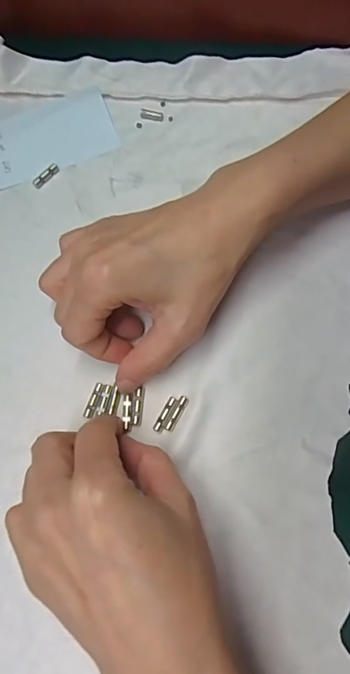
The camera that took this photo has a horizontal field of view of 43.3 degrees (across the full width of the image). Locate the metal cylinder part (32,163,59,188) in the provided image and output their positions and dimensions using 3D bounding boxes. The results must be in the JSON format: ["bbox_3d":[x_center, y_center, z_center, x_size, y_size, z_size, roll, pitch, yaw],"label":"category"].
[{"bbox_3d":[-0.086,-0.108,0.295,0.007,0.004,0.021,42,78,14],"label":"metal cylinder part"}]

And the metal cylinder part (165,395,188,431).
[{"bbox_3d":[0.001,0.041,0.238,0.004,0.004,0.021,28,75,11],"label":"metal cylinder part"}]

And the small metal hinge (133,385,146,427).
[{"bbox_3d":[-0.020,0.038,0.243,0.005,0.004,0.021,4,70,4],"label":"small metal hinge"}]

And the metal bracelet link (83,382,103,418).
[{"bbox_3d":[-0.045,0.035,0.245,0.005,0.004,0.020,19,74,8],"label":"metal bracelet link"}]

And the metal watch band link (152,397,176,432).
[{"bbox_3d":[-0.005,0.042,0.239,0.005,0.004,0.020,28,75,11],"label":"metal watch band link"}]

